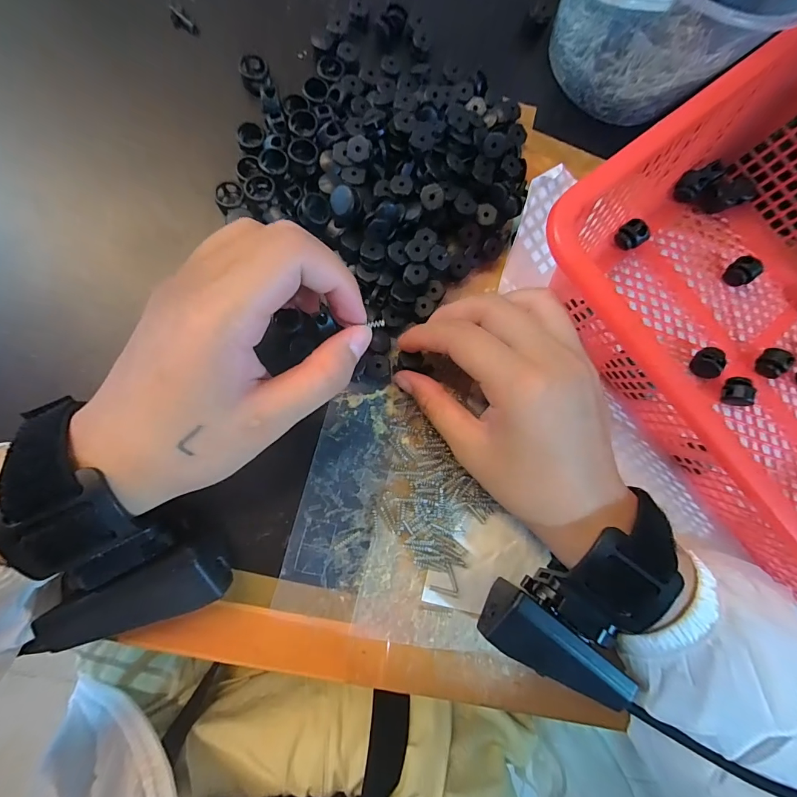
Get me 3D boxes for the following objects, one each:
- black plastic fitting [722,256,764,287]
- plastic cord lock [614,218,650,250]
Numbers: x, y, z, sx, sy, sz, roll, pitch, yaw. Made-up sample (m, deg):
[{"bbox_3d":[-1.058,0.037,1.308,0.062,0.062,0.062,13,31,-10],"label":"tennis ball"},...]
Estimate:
[{"bbox_3d":[0.226,-0.083,0.253,0.013,0.020,0.015,-41,90,-10],"label":"black plastic fitting"},{"bbox_3d":[0.149,-0.105,0.247,0.013,0.017,0.016,-41,90,-10],"label":"plastic cord lock"}]

